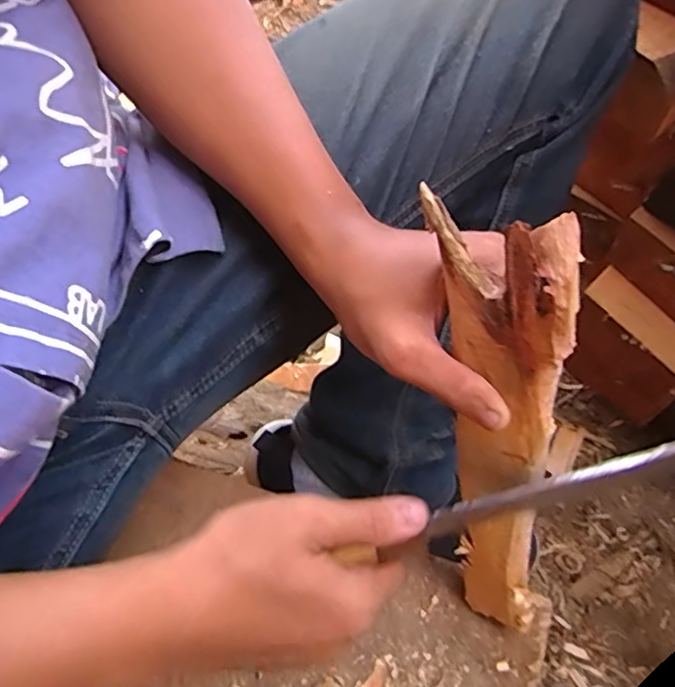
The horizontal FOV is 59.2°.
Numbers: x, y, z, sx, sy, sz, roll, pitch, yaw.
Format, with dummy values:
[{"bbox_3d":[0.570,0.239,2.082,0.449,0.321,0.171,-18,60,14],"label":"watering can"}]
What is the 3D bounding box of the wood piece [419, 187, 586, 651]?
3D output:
[{"bbox_3d":[0.086,0.068,0.302,0.040,0.290,0.054,-21,35,-14],"label":"wood piece"}]

